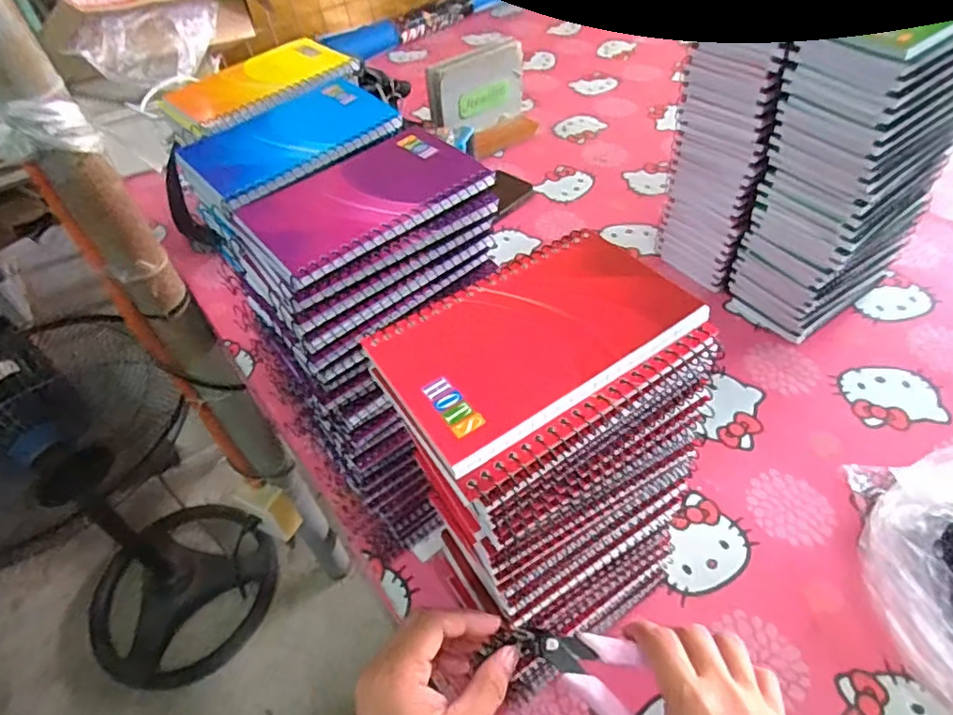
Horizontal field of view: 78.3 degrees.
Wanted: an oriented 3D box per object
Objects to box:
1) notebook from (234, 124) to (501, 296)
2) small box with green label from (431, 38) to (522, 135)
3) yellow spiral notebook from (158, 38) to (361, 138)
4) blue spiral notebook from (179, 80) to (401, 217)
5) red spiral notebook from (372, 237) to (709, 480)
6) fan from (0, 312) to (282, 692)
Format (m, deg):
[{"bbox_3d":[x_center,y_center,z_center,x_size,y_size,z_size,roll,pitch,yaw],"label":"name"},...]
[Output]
[{"bbox_3d":[-0.069,-0.096,0.344,0.131,0.011,0.091,-33,54,-21],"label":"notebook"},{"bbox_3d":[0.004,-0.399,0.889,0.156,0.125,0.026,-30,53,-19],"label":"small box with green label"},{"bbox_3d":[-0.167,-0.212,0.458,0.144,0.015,0.094,-36,55,-23],"label":"yellow spiral notebook"},{"bbox_3d":[-0.124,-0.149,0.395,0.131,0.012,0.084,-34,54,-21],"label":"blue spiral notebook"},{"bbox_3d":[0.026,-0.013,0.261,0.136,0.007,0.080,-28,52,-17],"label":"red spiral notebook"},{"bbox_3d":[-0.686,0.306,1.057,0.383,0.793,0.372,8,51,13],"label":"fan"}]

